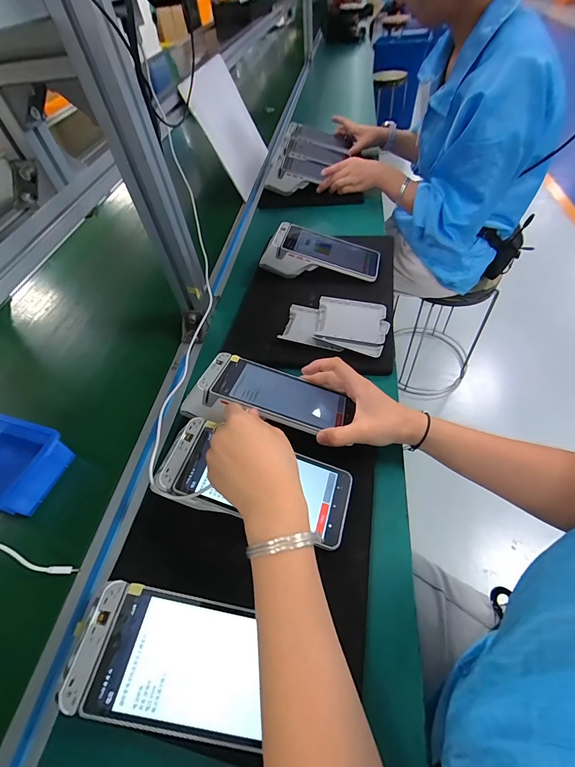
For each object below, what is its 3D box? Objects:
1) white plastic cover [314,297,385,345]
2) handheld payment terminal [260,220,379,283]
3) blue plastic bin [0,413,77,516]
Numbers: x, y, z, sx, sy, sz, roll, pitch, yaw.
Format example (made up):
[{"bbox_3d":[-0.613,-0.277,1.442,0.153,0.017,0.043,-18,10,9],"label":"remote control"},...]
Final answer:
[{"bbox_3d":[0.096,-0.094,0.507,0.098,0.013,0.078,8,58,6],"label":"white plastic cover"},{"bbox_3d":[0.060,-0.234,0.598,0.200,0.064,0.093,7,53,10],"label":"handheld payment terminal"},{"bbox_3d":[-0.353,0.095,0.414,0.140,0.052,0.096,12,54,13],"label":"blue plastic bin"}]

